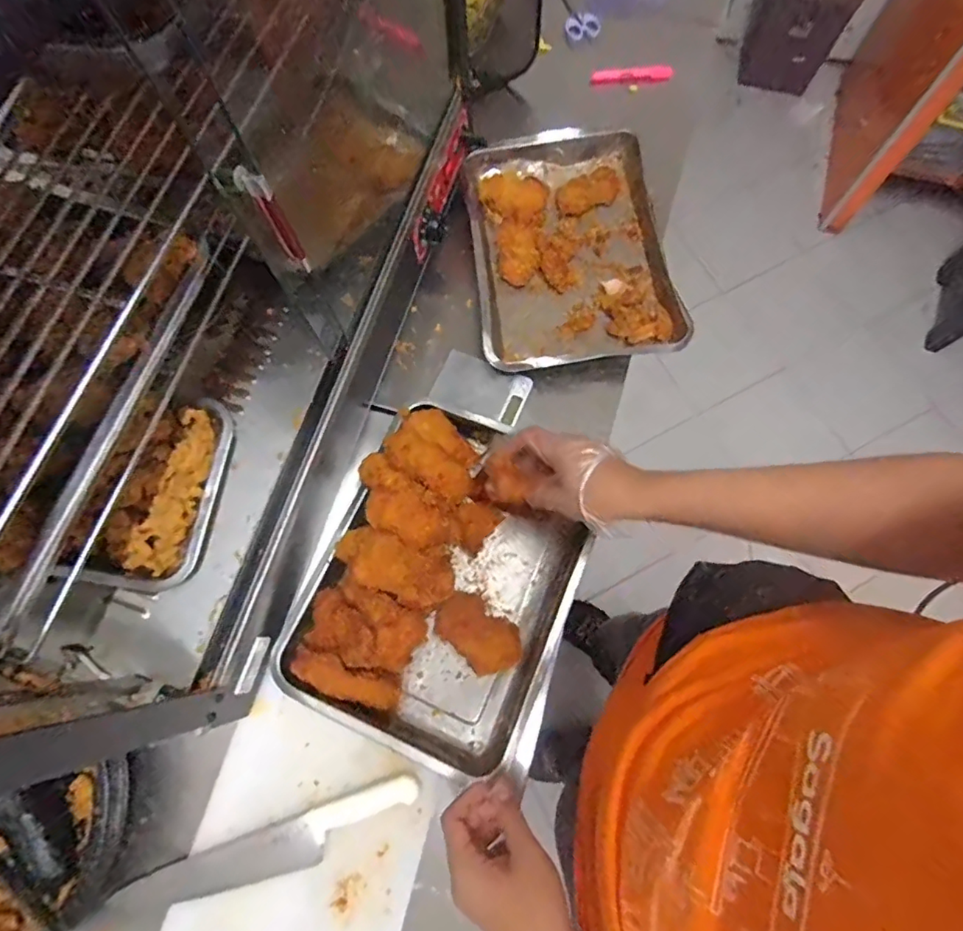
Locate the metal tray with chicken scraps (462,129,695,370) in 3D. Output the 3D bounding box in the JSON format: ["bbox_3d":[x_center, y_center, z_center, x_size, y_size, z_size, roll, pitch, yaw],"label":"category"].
[{"bbox_3d":[0.126,-0.316,0.795,0.278,0.059,0.384,-6,75,0],"label":"metal tray with chicken scraps"}]

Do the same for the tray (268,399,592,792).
[{"bbox_3d":[-0.038,0.125,0.640,0.289,0.081,0.379,24,76,4],"label":"tray"}]

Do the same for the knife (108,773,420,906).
[{"bbox_3d":[-0.225,0.424,0.592,0.328,0.022,0.051,-20,76,-4],"label":"knife"}]

